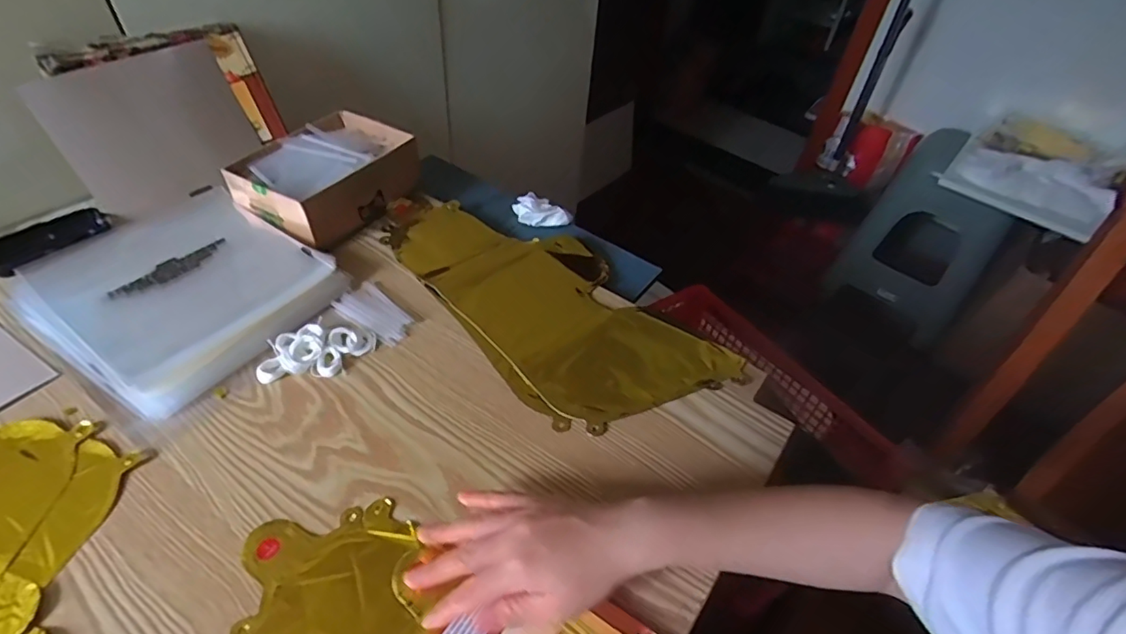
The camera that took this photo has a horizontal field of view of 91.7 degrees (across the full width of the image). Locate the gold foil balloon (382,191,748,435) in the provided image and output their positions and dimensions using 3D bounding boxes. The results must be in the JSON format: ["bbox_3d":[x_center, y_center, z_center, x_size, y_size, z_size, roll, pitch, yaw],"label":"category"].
[{"bbox_3d":[-0.031,-0.034,0.590,0.194,0.013,0.411,-31,56,-30],"label":"gold foil balloon"}]

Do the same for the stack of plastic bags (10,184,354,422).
[{"bbox_3d":[-0.385,-0.037,0.545,0.256,0.032,0.214,28,50,20],"label":"stack of plastic bags"}]

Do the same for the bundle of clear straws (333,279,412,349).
[{"bbox_3d":[-0.189,-0.003,0.555,0.085,0.007,0.046,32,51,23],"label":"bundle of clear straws"}]

